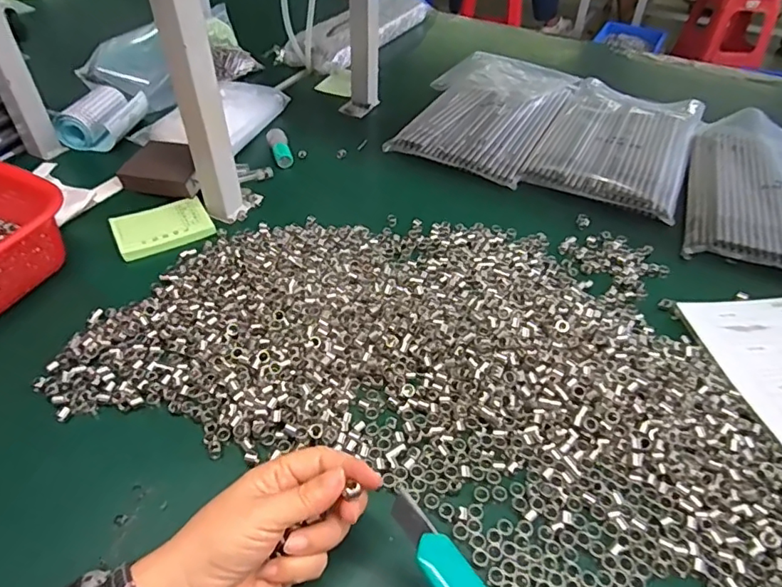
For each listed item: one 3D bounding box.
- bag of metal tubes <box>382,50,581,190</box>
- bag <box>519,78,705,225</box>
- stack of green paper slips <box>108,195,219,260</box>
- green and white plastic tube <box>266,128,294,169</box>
[{"bbox_3d":[0.139,-0.275,0.783,0.201,0.027,0.318,21,47,19],"label":"bag of metal tubes"},{"bbox_3d":[0.318,-0.216,0.745,0.183,0.017,0.320,21,47,19],"label":"bag"},{"bbox_3d":[-0.243,-0.073,0.571,0.096,0.010,0.071,-23,49,-24],"label":"stack of green paper slips"},{"bbox_3d":[-0.143,-0.185,0.694,0.026,0.029,0.067,-11,45,-13],"label":"green and white plastic tube"}]

